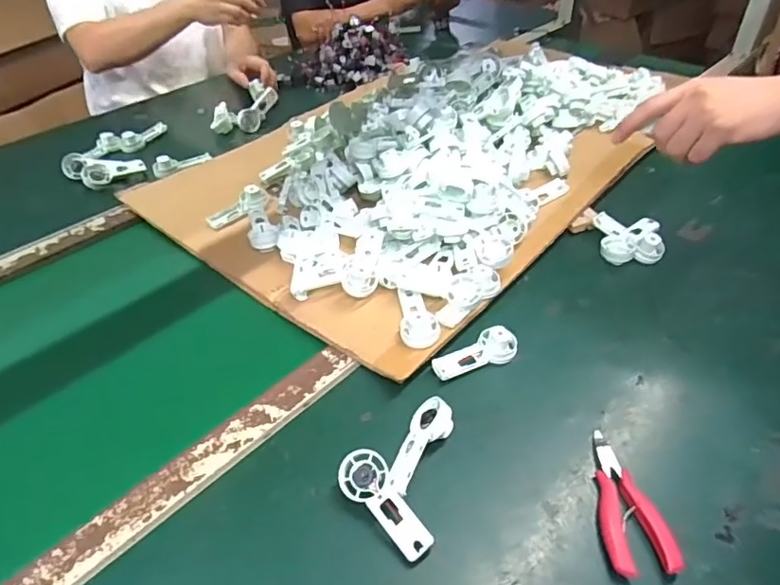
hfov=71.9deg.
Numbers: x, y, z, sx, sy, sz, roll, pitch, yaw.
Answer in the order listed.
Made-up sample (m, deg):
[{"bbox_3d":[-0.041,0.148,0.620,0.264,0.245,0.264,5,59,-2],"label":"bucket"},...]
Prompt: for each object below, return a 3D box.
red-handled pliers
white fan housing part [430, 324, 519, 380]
[{"bbox_3d":[0.190,0.170,0.446,0.050,0.016,0.120,-5,41,-4],"label":"red-handled pliers"},{"bbox_3d":[0.089,0.062,0.558,0.094,0.026,0.032,-17,44,-18],"label":"white fan housing part"}]

